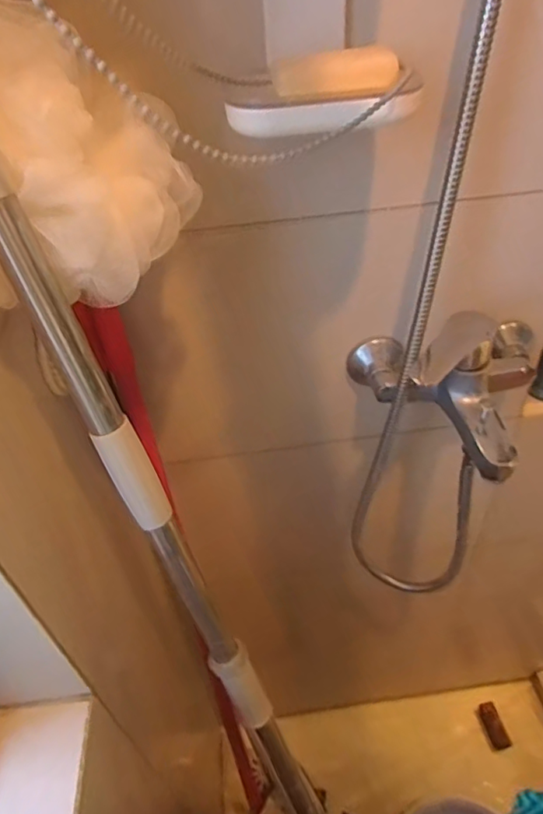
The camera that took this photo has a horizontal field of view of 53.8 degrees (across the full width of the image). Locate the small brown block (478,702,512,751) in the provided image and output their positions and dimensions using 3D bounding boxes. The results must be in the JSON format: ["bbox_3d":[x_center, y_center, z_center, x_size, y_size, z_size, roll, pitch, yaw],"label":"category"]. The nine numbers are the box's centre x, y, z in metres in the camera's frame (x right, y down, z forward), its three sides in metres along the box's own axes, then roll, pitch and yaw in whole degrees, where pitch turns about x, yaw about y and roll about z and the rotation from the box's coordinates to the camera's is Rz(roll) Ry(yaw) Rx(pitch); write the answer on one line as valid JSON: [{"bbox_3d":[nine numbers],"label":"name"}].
[{"bbox_3d":[0.506,0.725,1.217,0.040,0.016,0.095,-14,66,-11],"label":"small brown block"}]

